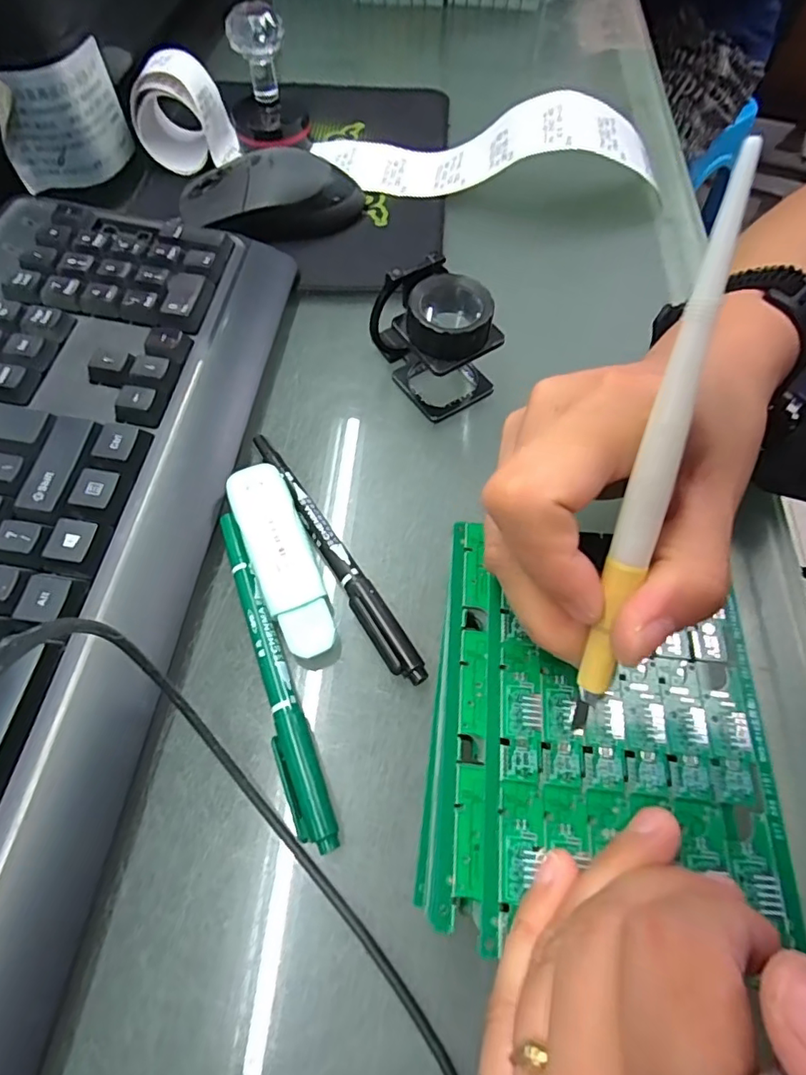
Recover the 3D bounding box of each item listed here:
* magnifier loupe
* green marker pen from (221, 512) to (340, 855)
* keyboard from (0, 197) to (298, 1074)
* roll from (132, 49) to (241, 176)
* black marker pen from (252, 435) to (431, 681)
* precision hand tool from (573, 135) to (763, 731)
[{"bbox_3d":[0.016,-0.099,0.265,0.044,0.059,0.057,-26,65,-14],"label":"magnifier loupe"},{"bbox_3d":[-0.051,0.049,0.211,0.014,0.010,0.136,-18,63,-10],"label":"green marker pen"},{"bbox_3d":[-0.162,0.015,0.211,0.150,0.041,0.423,5,62,2],"label":"keyboard"},{"bbox_3d":[-0.149,-0.297,0.374,0.051,0.055,0.065,9,62,4],"label":"roll"},{"bbox_3d":[-0.031,0.003,0.235,0.014,0.011,0.139,-26,65,-14],"label":"black marker pen"},{"bbox_3d":[0.061,-0.012,0.133,0.008,0.140,0.005,9,20,4],"label":"precision hand tool"}]

